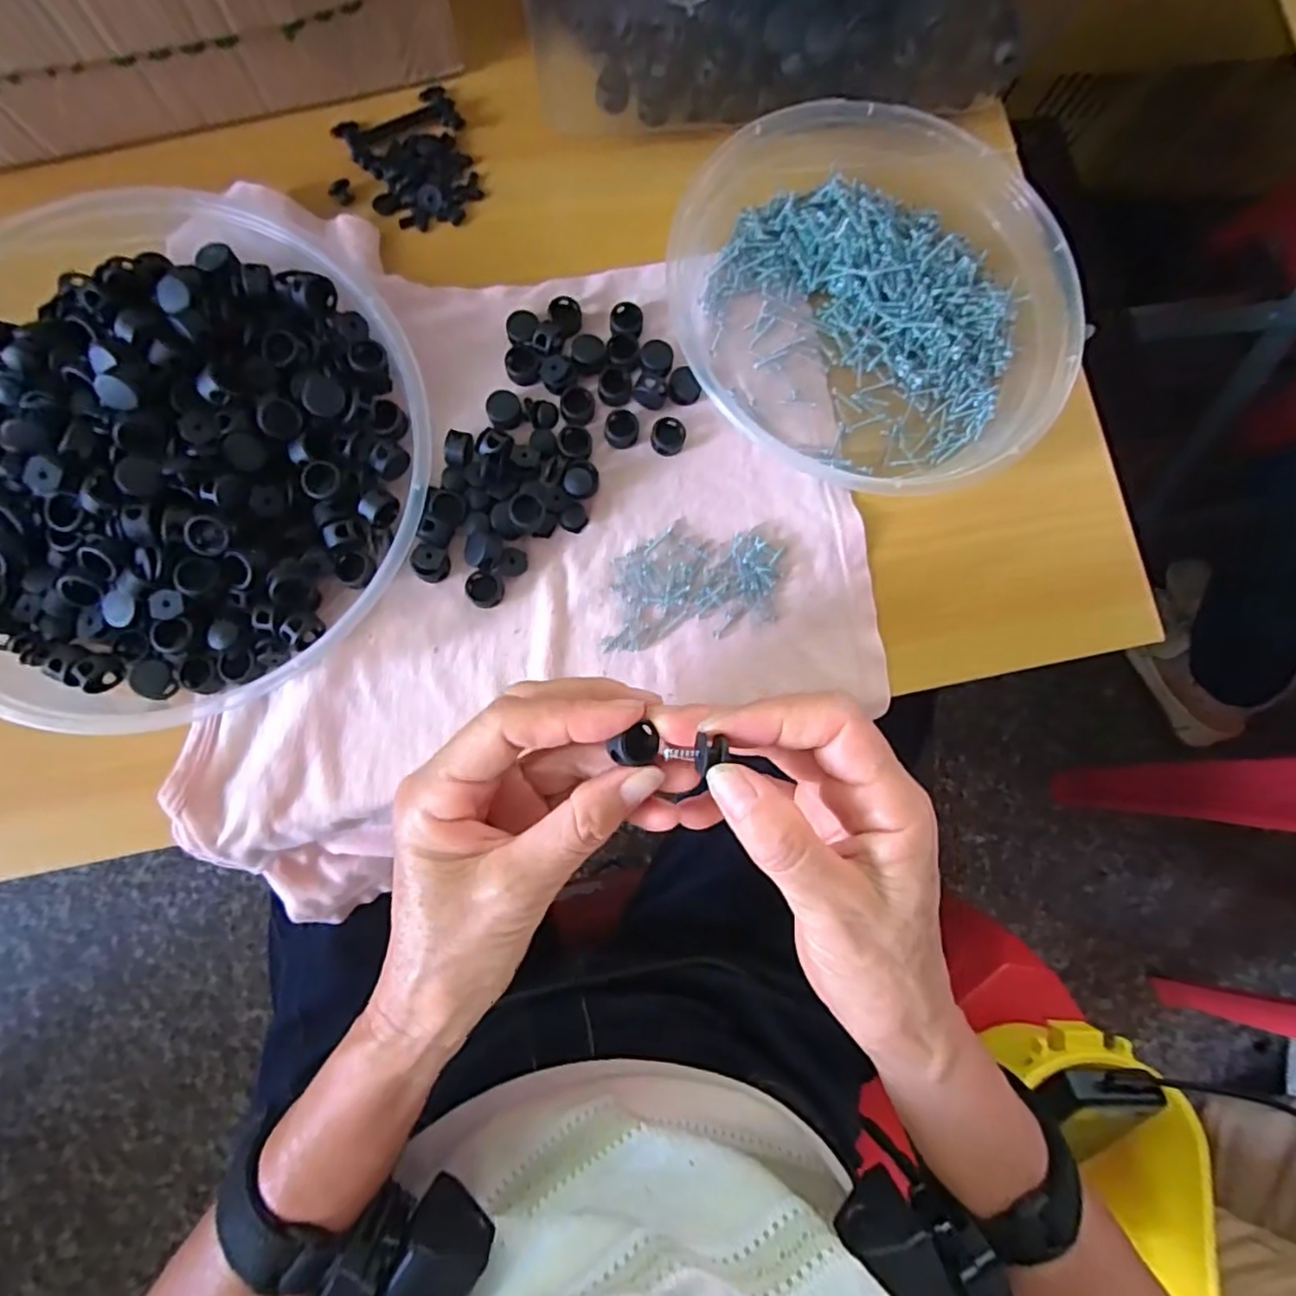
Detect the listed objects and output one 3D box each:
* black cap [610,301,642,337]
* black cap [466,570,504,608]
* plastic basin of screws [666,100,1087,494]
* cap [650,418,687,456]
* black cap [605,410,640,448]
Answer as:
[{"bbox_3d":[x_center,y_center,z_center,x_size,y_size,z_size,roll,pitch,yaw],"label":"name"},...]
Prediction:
[{"bbox_3d":[-0.011,-0.169,0.327,0.017,0.006,0.016,1,82,-6],"label":"black cap"},{"bbox_3d":[-0.078,-0.028,0.302,0.017,0.009,0.016,1,82,-6],"label":"black cap"},{"bbox_3d":[0.118,-0.180,0.319,0.196,0.042,0.176,41,80,1],"label":"plastic basin of screws"},{"bbox_3d":[0.011,-0.107,0.320,0.019,0.007,0.017,-39,87,-10],"label":"cap"},{"bbox_3d":[-0.013,-0.110,0.318,0.016,0.007,0.017,0,86,-7],"label":"black cap"}]

